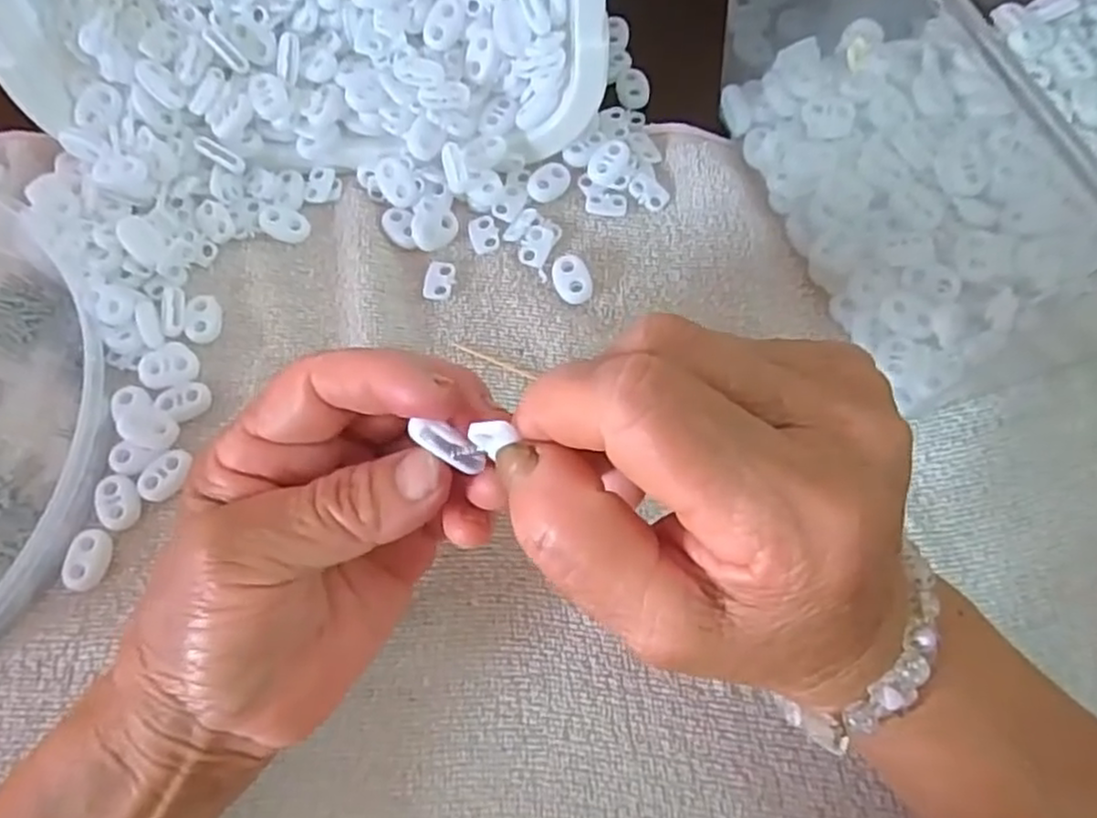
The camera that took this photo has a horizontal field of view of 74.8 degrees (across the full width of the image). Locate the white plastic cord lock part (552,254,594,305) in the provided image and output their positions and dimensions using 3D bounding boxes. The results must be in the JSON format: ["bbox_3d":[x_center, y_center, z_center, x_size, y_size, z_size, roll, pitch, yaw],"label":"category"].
[{"bbox_3d":[0.010,-0.056,0.305,0.015,0.004,0.022,-27,72,-7],"label":"white plastic cord lock part"}]

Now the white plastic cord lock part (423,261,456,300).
[{"bbox_3d":[-0.047,-0.056,0.310,0.012,0.004,0.018,5,71,4],"label":"white plastic cord lock part"}]

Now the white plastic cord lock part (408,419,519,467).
[{"bbox_3d":[-0.025,0.009,0.177,0.020,0.004,0.006,29,73,-7],"label":"white plastic cord lock part"}]

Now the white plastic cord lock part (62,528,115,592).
[{"bbox_3d":[-0.171,0.055,0.265,0.015,0.004,0.022,5,71,4],"label":"white plastic cord lock part"}]

